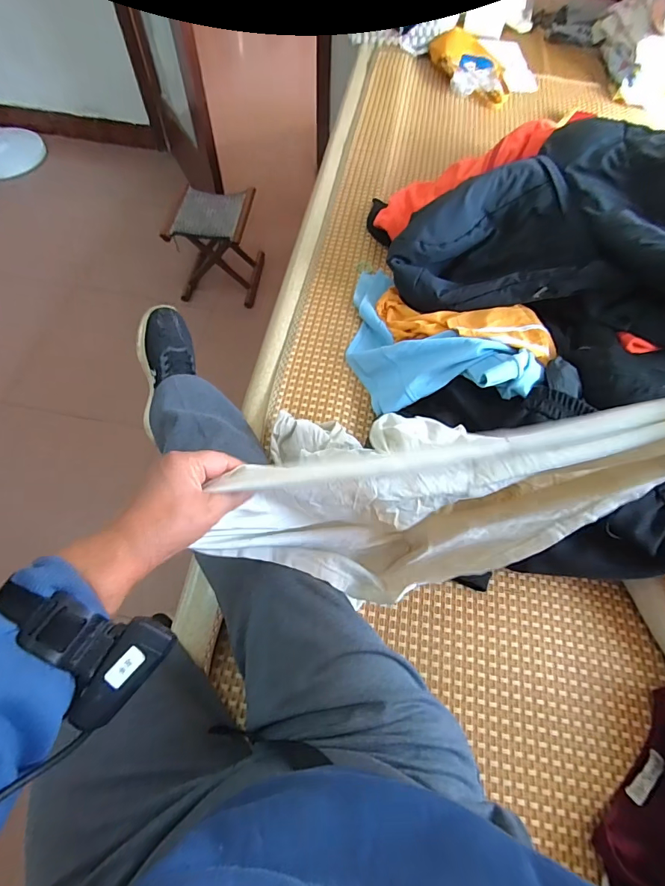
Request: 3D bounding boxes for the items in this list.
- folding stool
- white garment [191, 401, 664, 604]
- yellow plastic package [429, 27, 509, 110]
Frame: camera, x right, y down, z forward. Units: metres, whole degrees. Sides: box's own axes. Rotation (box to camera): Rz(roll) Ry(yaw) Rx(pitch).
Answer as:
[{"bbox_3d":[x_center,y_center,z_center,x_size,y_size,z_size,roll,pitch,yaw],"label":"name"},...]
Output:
[{"bbox_3d":[-0.459,-0.791,1.693,0.297,0.290,0.293,6,62,1],"label":"folding stool"},{"bbox_3d":[0.117,0.083,0.453,0.425,0.242,0.096,-7,63,-5],"label":"white garment"},{"bbox_3d":[0.412,-1.139,1.285,0.161,0.067,0.330,-23,66,-13],"label":"yellow plastic package"}]

